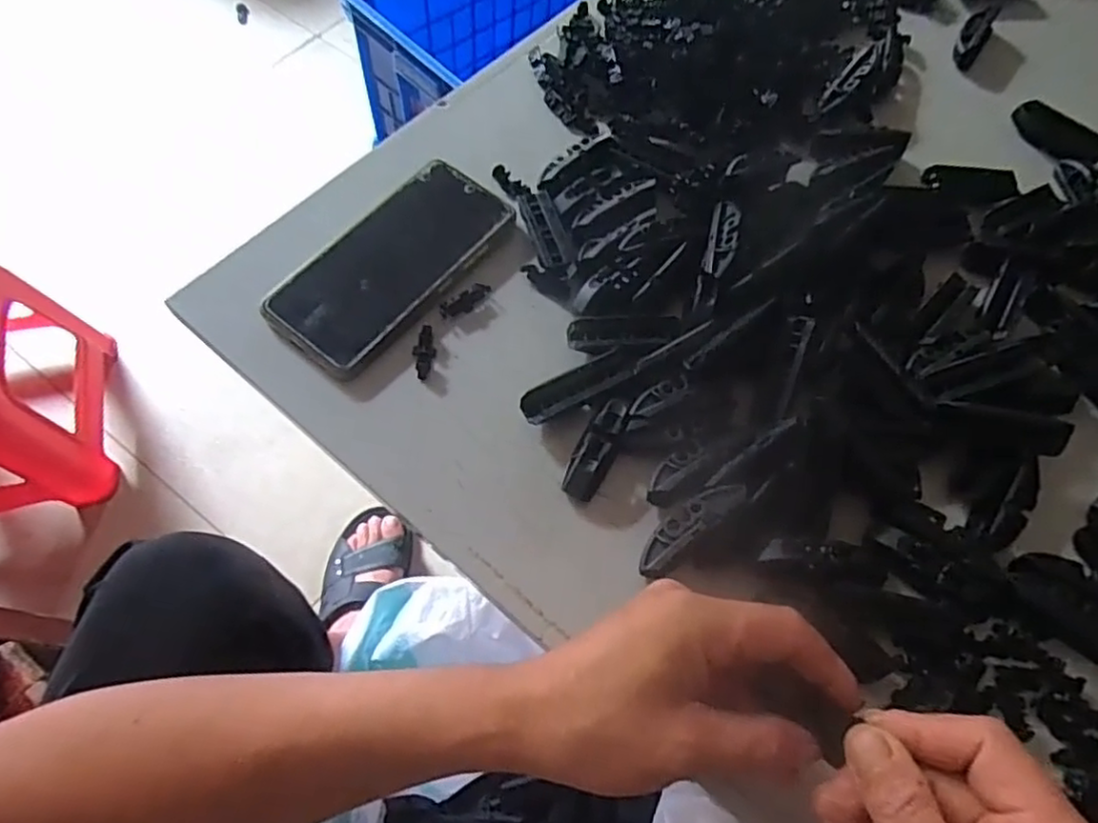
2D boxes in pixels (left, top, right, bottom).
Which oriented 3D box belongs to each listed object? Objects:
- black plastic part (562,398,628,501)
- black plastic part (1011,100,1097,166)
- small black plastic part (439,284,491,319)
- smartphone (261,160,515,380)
[{"bbox_3d":[0.028,0.021,0.377,0.021,0.015,0.061,25,81,8],"label":"black plastic part"},{"bbox_3d":[0.396,-0.215,0.517,0.033,0.015,0.071,-40,74,-18],"label":"black plastic part"},{"bbox_3d":[-0.054,-0.071,0.424,0.037,0.004,0.011,-38,73,-17],"label":"small black plastic part"},{"bbox_3d":[-0.099,-0.095,0.425,0.073,0.016,0.161,36,69,13],"label":"smartphone"}]

